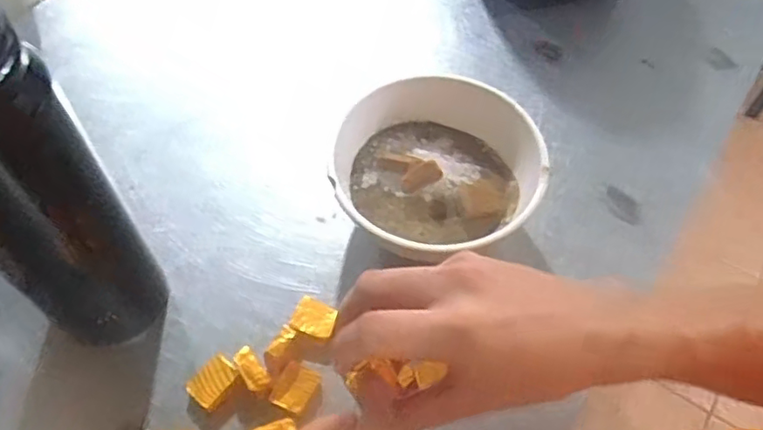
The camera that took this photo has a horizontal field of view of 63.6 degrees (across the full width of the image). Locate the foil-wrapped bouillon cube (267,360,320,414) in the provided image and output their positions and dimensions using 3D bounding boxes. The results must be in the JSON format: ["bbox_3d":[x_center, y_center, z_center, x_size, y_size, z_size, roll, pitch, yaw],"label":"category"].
[{"bbox_3d":[-0.057,0.115,0.405,0.025,0.010,0.029,23,60,13],"label":"foil-wrapped bouillon cube"}]

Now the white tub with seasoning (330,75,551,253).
[{"bbox_3d":[0.040,-0.027,0.463,0.144,0.070,0.153,0,58,-1],"label":"white tub with seasoning"}]

